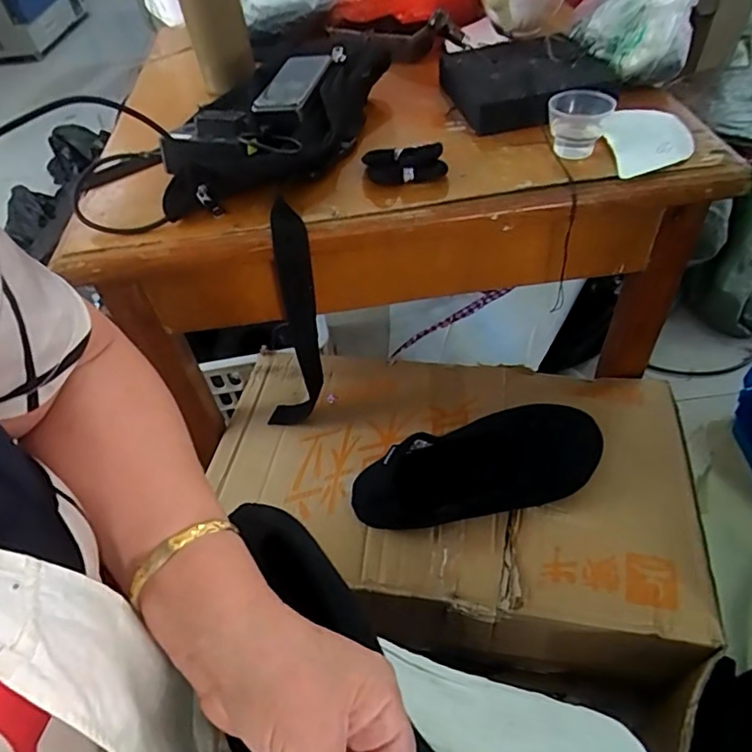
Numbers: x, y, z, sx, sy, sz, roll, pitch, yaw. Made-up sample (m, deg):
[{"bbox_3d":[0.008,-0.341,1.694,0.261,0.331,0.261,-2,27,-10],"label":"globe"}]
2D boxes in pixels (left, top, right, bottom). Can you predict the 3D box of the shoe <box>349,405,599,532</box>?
[{"bbox_3d":[0.105,0.102,0.584,0.263,0.056,0.100,-13,50,-5],"label":"shoe"}]

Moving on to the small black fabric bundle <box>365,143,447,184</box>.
[{"bbox_3d":[0.026,-0.192,0.503,0.072,0.023,0.034,-4,50,3],"label":"small black fabric bundle"}]

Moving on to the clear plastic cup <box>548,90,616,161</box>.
[{"bbox_3d":[0.188,-0.236,0.507,0.052,0.050,0.050,-3,50,4],"label":"clear plastic cup"}]

